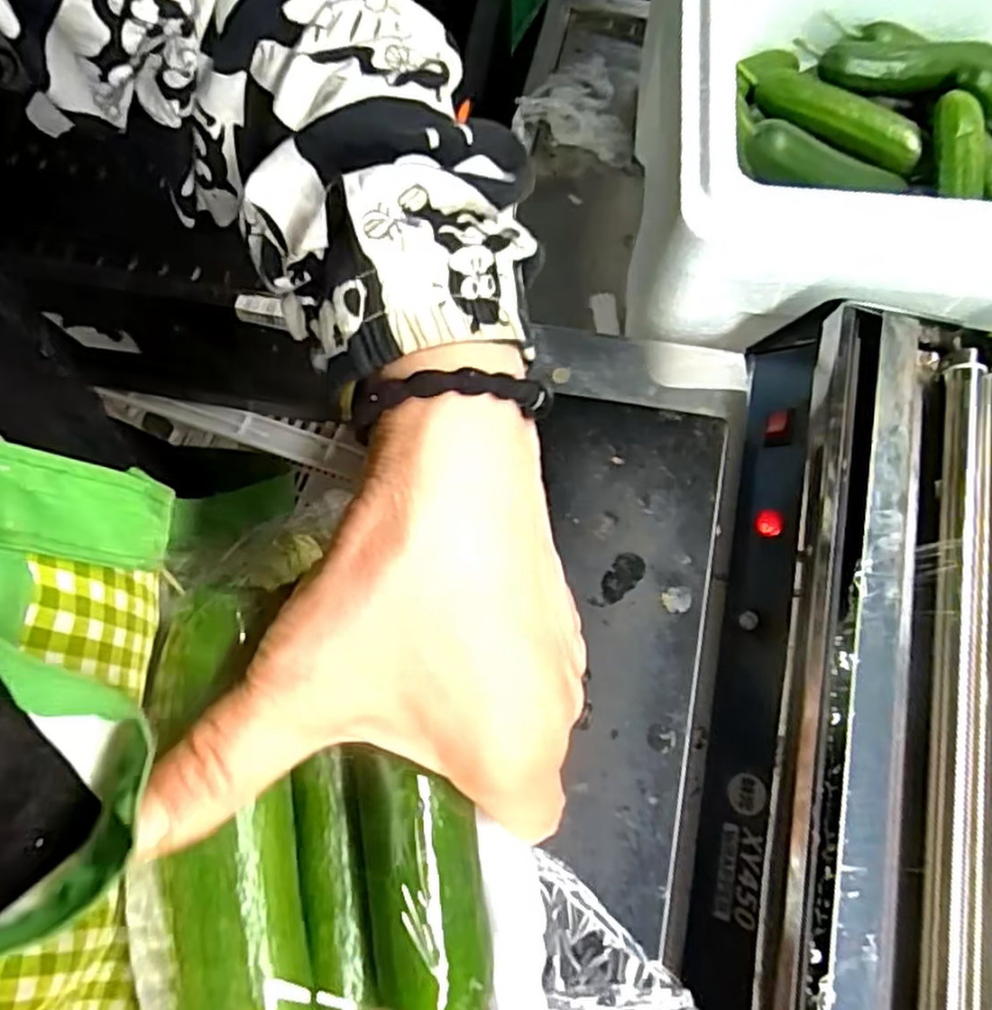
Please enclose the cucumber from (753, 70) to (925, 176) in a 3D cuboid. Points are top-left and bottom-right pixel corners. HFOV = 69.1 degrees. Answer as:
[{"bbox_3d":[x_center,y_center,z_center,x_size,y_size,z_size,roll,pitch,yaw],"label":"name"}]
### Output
[{"bbox_3d":[0.238,-0.268,0.499,0.117,0.022,0.029,27,78,6],"label":"cucumber"}]

